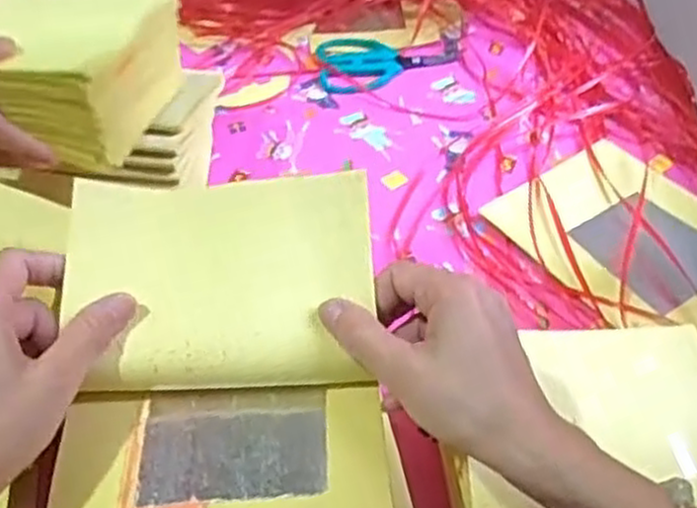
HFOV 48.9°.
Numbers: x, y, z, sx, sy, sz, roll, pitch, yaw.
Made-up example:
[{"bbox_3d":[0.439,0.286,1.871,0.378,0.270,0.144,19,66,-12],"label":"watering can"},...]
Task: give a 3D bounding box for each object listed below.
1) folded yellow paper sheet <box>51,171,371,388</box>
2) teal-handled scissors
[{"bbox_3d":[-0.067,0.007,0.404,0.155,0.036,0.109,0,54,-3],"label":"folded yellow paper sheet"},{"bbox_3d":[0.044,-0.202,0.809,0.150,0.008,0.086,-2,54,-5],"label":"teal-handled scissors"}]

